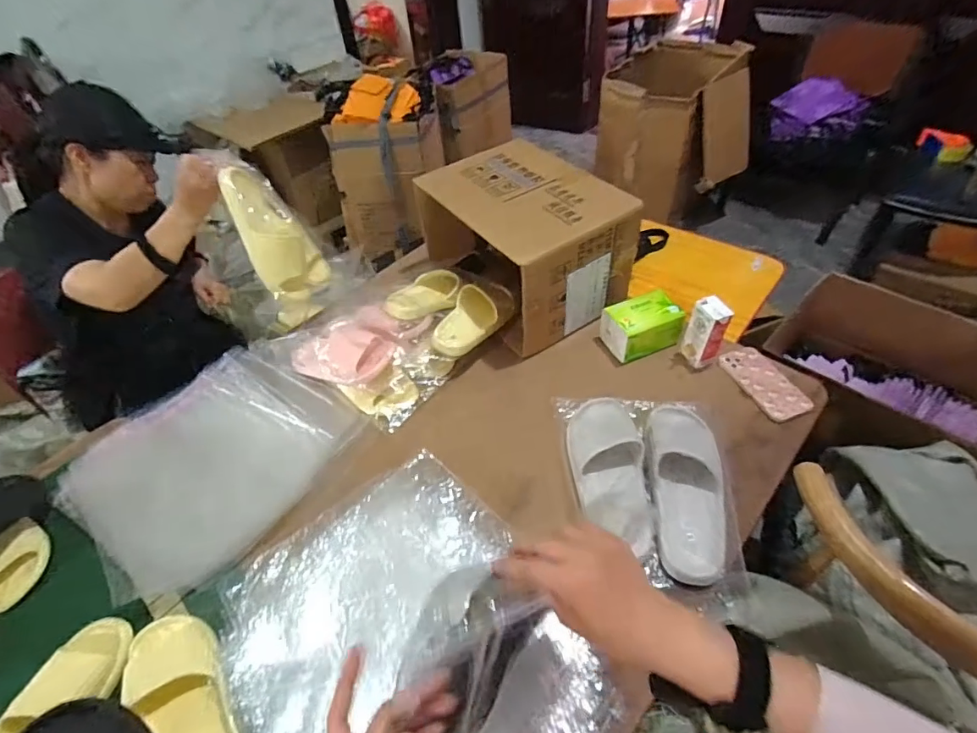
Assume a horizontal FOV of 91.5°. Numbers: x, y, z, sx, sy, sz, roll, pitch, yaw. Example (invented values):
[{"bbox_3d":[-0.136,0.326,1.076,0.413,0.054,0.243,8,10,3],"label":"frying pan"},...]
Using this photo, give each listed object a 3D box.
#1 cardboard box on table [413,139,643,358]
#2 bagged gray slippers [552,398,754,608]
[{"bbox_3d":[0.070,-0.265,1.007,0.270,0.241,0.405,-30,51,-21],"label":"cardboard box on table"},{"bbox_3d":[0.239,0.167,0.749,0.271,0.100,0.325,6,48,12],"label":"bagged gray slippers"}]

